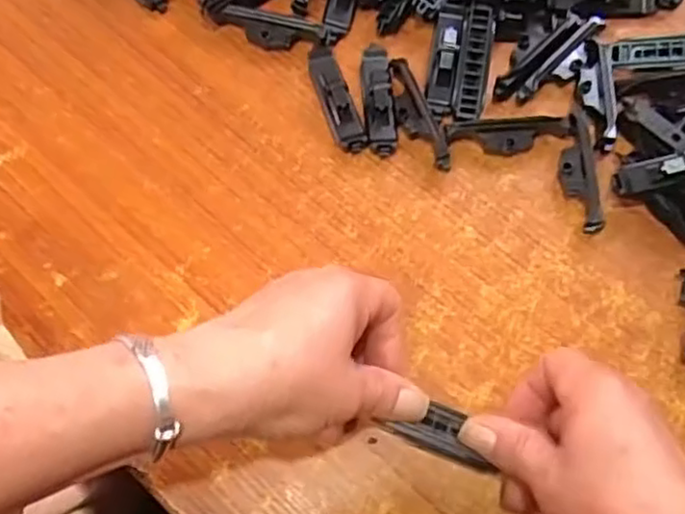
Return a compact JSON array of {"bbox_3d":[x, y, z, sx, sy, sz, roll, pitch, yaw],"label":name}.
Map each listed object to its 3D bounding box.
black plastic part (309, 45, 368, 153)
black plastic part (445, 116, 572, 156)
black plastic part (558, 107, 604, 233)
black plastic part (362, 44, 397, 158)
[{"bbox_3d":[-0.004,-0.101,0.431,0.018,0.016,0.079,-17,69,-6],"label":"black plastic part"},{"bbox_3d":[0.101,-0.073,0.420,0.073,0.015,0.019,-1,68,0],"label":"black plastic part"},{"bbox_3d":[0.140,-0.054,0.411,0.018,0.020,0.080,-2,68,-1],"label":"black plastic part"},{"bbox_3d":[0.023,-0.104,0.430,0.019,0.020,0.083,-3,68,-1],"label":"black plastic part"}]

